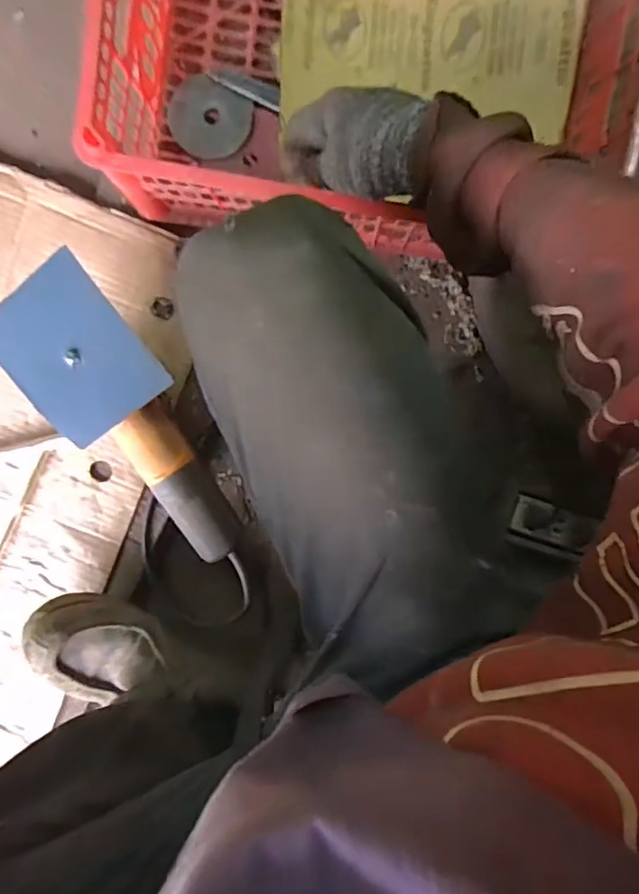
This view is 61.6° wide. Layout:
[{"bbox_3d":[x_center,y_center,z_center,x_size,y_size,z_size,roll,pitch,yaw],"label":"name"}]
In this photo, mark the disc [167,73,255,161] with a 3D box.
[{"bbox_3d":[-0.113,-0.331,0.543,0.081,0.004,0.070,28,95,-7],"label":"disc"}]

